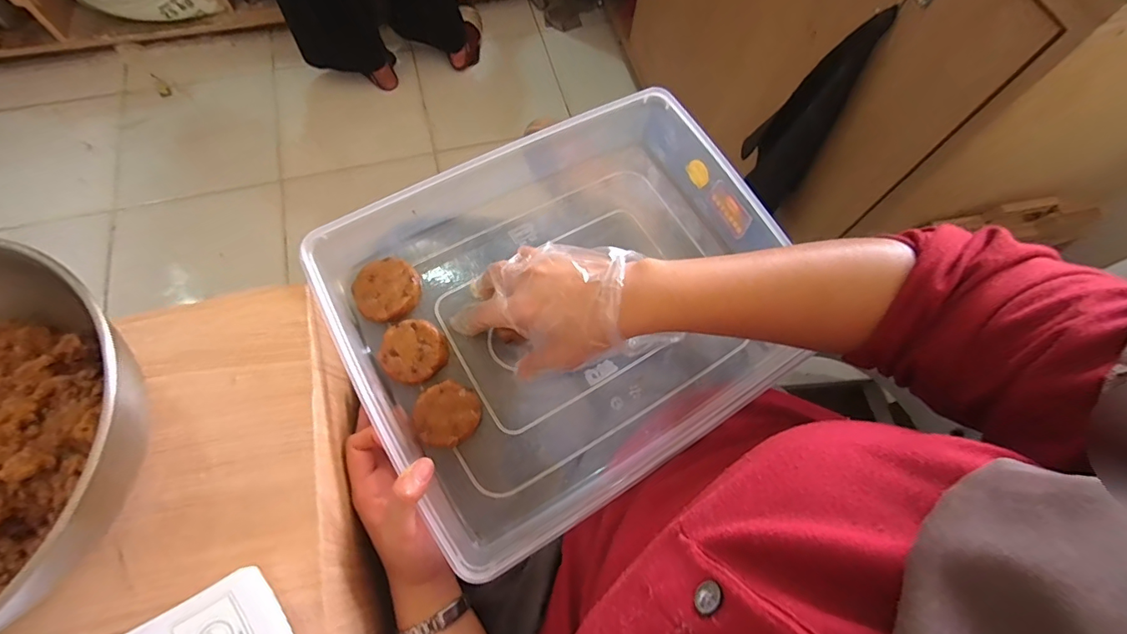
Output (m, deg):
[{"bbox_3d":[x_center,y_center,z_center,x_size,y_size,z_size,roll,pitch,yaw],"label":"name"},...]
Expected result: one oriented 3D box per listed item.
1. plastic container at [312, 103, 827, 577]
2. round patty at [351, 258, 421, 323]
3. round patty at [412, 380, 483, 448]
[{"bbox_3d":[0.009,-0.015,0.413,0.359,0.105,0.300,-29,72,-14],"label":"plastic container"},{"bbox_3d":[-0.154,-0.025,0.412,0.054,0.014,0.054,1,68,-3],"label":"round patty"},{"bbox_3d":[-0.096,0.080,0.391,0.053,0.009,0.050,2,79,-12],"label":"round patty"}]

